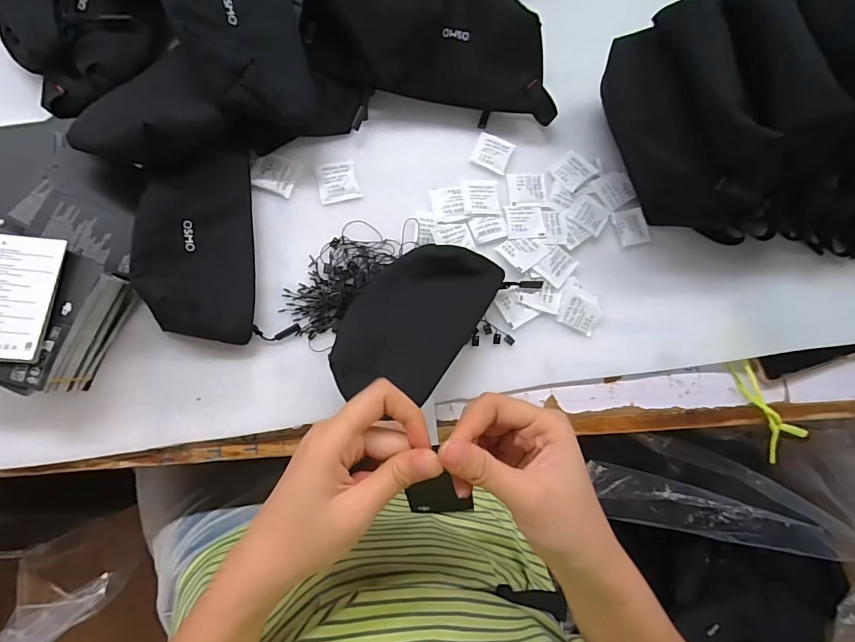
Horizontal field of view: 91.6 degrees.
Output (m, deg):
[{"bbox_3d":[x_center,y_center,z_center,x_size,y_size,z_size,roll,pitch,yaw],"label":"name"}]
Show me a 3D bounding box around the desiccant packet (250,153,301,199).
[{"bbox_3d":[-0.152,-0.147,0.411,0.045,0.008,0.039,19,83,-6],"label":"desiccant packet"}]

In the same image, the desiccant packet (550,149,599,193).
[{"bbox_3d":[0.158,-0.162,0.449,0.037,0.007,0.038,45,81,-2],"label":"desiccant packet"}]

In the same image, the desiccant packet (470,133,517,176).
[{"bbox_3d":[0.071,-0.180,0.447,0.039,0.007,0.040,25,82,-5],"label":"desiccant packet"}]

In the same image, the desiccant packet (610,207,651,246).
[{"bbox_3d":[0.221,-0.102,0.451,0.037,0.009,0.039,-14,87,-9],"label":"desiccant packet"}]

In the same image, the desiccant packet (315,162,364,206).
[{"bbox_3d":[-0.089,-0.140,0.418,0.039,0.004,0.042,-13,87,-9],"label":"desiccant packet"}]

